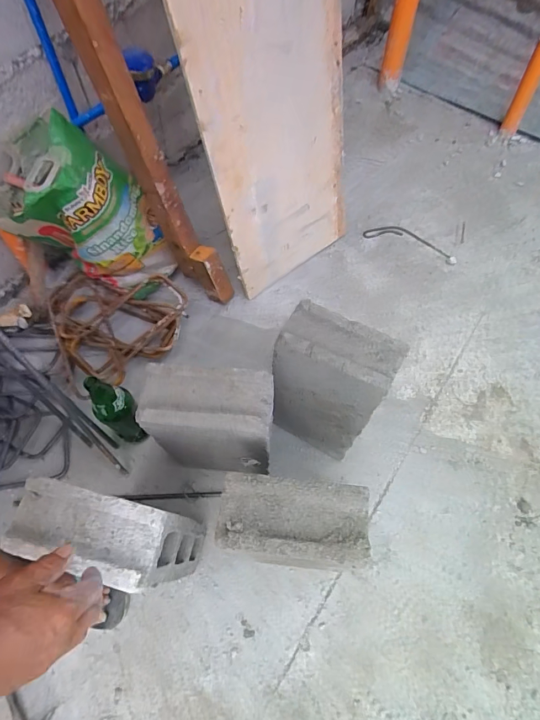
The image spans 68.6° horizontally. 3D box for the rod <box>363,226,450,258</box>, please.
[{"bbox_3d":[0.429,-0.379,1.235,0.264,0.007,0.064,18,65,8],"label":"rod"}]

